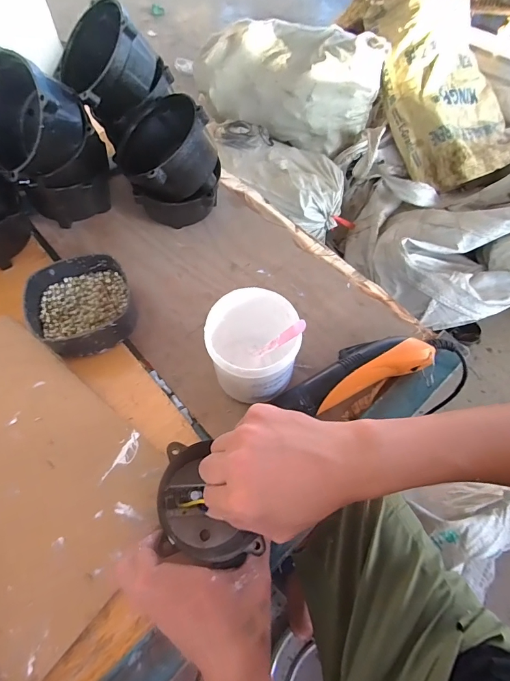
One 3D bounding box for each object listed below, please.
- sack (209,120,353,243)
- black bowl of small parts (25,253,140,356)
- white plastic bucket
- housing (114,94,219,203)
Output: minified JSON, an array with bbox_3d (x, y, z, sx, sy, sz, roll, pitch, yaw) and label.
[{"bbox_3d":[0.063,-0.601,1.341,0.602,0.158,0.319,38,67,18],"label":"sack"},{"bbox_3d":[-0.213,-0.043,0.461,0.117,0.041,0.121,-26,64,-14],"label":"black bowl of small parts"},{"bbox_3d":[-0.002,0.011,0.406,0.090,0.104,0.094,0,61,-1],"label":"white plastic bucket"},{"bbox_3d":[-0.117,-0.254,0.501,0.125,0.078,0.131,-5,73,17],"label":"housing"}]

